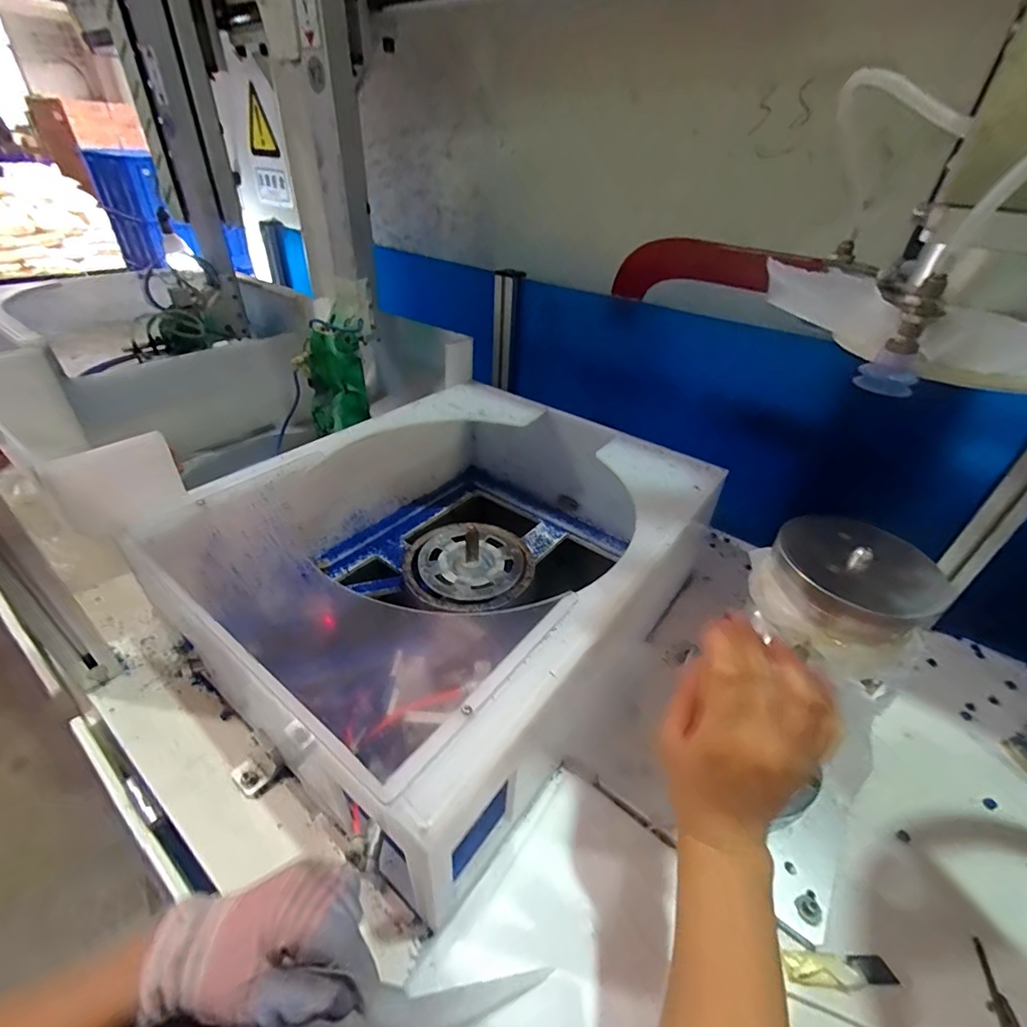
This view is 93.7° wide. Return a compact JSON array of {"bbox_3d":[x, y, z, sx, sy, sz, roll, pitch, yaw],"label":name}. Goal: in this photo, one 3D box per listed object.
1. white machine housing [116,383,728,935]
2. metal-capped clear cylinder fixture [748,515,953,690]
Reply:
[{"bbox_3d":[-0.063,0.037,0.635,0.466,0.188,0.585,27,42,27],"label":"white machine housing"},{"bbox_3d":[0.239,0.059,0.352,0.091,0.075,0.106,-12,40,-20],"label":"metal-capped clear cylinder fixture"}]

